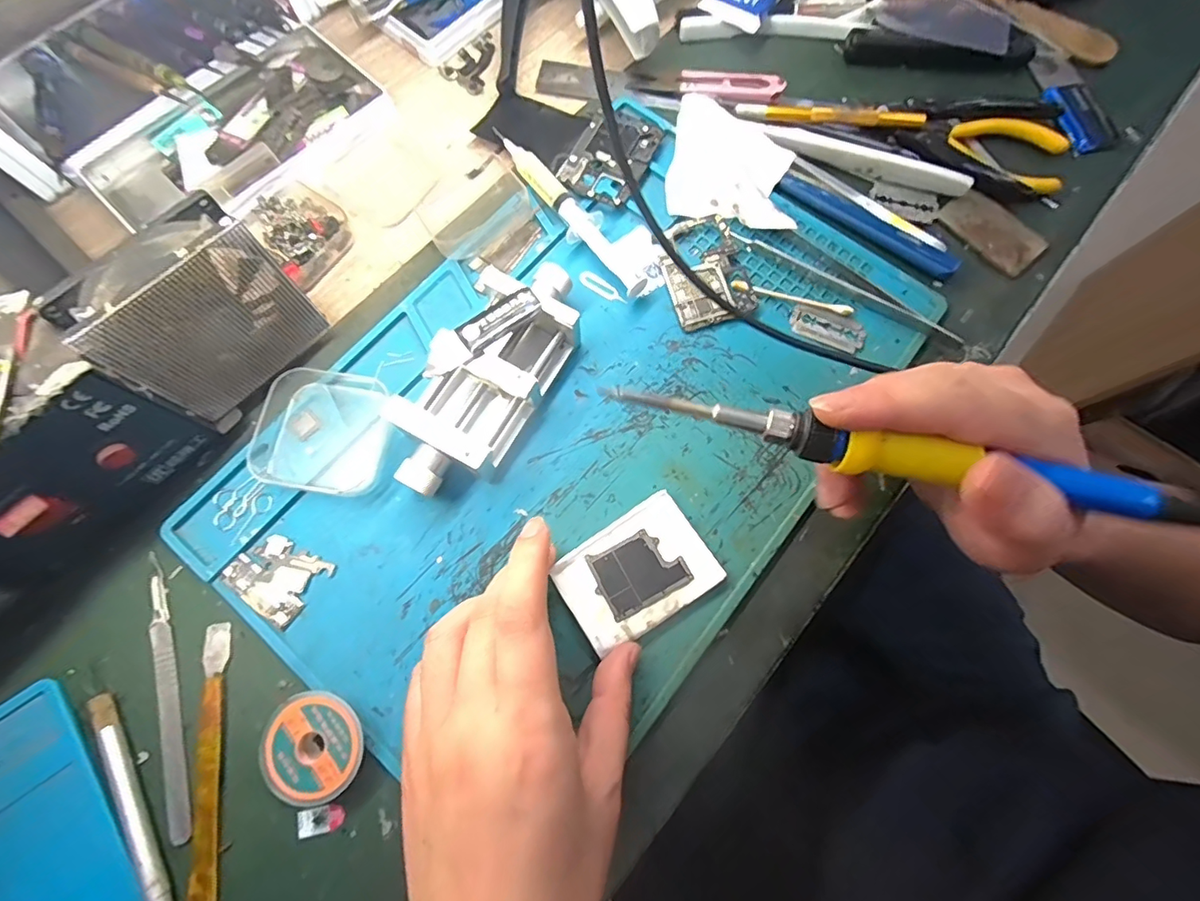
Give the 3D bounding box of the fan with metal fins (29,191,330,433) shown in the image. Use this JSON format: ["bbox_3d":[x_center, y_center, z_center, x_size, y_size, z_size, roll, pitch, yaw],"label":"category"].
[{"bbox_3d":[-0.187,-0.063,0.243,0.033,0.082,0.081,36,78,8],"label":"fan with metal fins"}]

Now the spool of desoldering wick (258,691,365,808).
[{"bbox_3d":[-0.128,0.133,0.229,0.042,0.013,0.044,0,75,-1],"label":"spool of desoldering wick"}]

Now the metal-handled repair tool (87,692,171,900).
[{"bbox_3d":[-0.199,0.166,0.221,0.010,0.009,0.125,-31,78,-9],"label":"metal-handled repair tool"}]

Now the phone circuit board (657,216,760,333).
[{"bbox_3d":[0.061,-0.107,0.302,0.047,0.005,0.068,-17,76,-5],"label":"phone circuit board"}]

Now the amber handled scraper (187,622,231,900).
[{"bbox_3d":[-0.177,0.142,0.231,0.012,0.004,0.120,-8,76,-3],"label":"amber handled scraper"}]

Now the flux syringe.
[{"bbox_3d":[-0.020,-0.145,0.307,0.021,0.012,0.139,-38,79,-10],"label":"flux syringe"}]

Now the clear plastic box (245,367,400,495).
[{"bbox_3d":[-0.145,-0.011,0.267,0.070,0.014,0.064,9,75,1],"label":"clear plastic box"}]

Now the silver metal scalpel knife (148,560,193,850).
[{"bbox_3d":[-0.203,0.112,0.240,0.010,0.006,0.126,-19,77,-6],"label":"silver metal scalpel knife"}]

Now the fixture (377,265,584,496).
[{"bbox_3d":[-0.058,-0.040,0.269,0.056,0.031,0.134,30,77,7],"label":"fixture"}]

